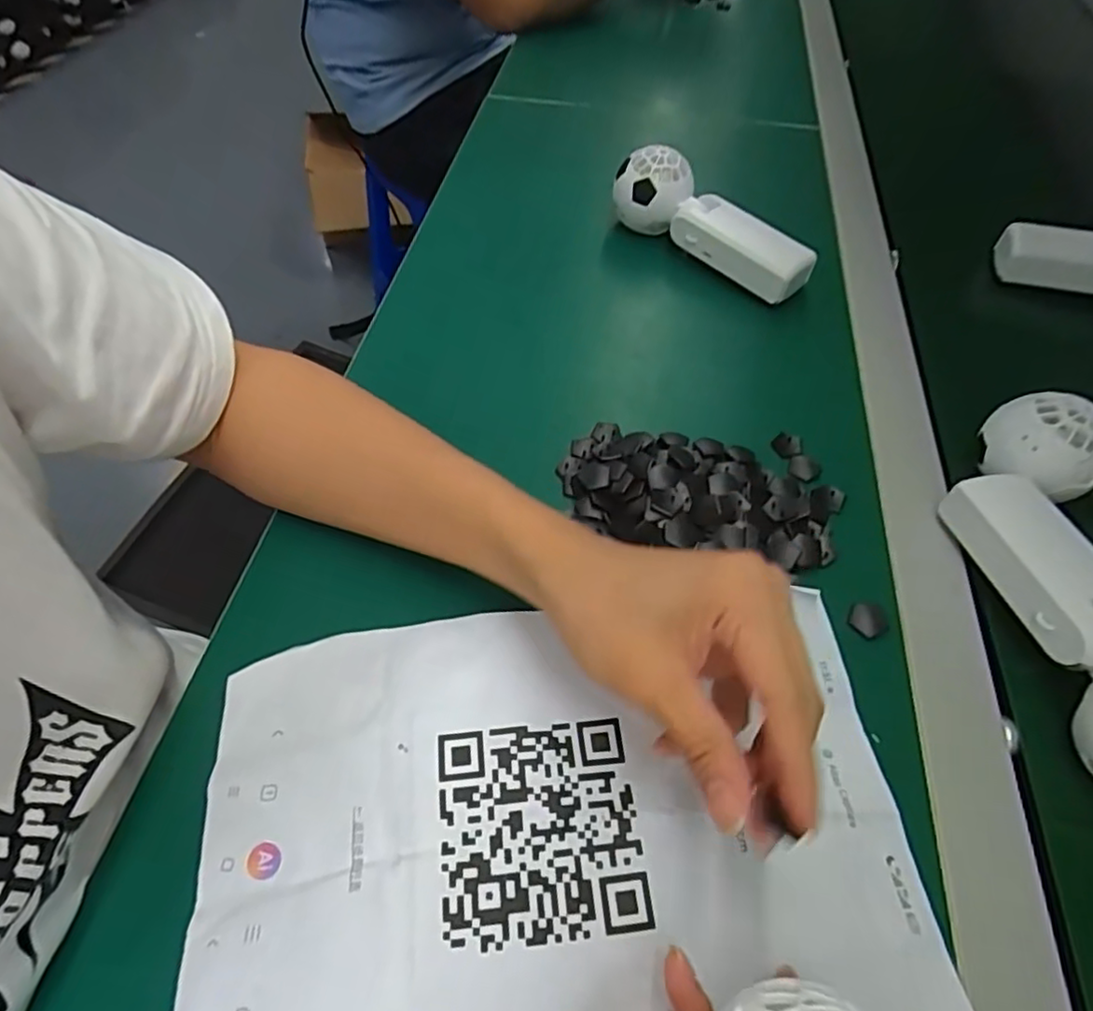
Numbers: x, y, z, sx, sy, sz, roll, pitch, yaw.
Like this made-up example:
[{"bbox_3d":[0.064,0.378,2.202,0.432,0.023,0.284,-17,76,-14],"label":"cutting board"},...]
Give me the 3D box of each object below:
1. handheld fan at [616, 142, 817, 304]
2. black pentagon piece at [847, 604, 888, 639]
[{"bbox_3d":[0.127,-0.222,0.486,0.053,0.052,0.162,-34,62,-24],"label":"handheld fan"},{"bbox_3d":[0.167,0.059,0.330,0.018,0.004,0.020,38,62,22],"label":"black pentagon piece"}]

